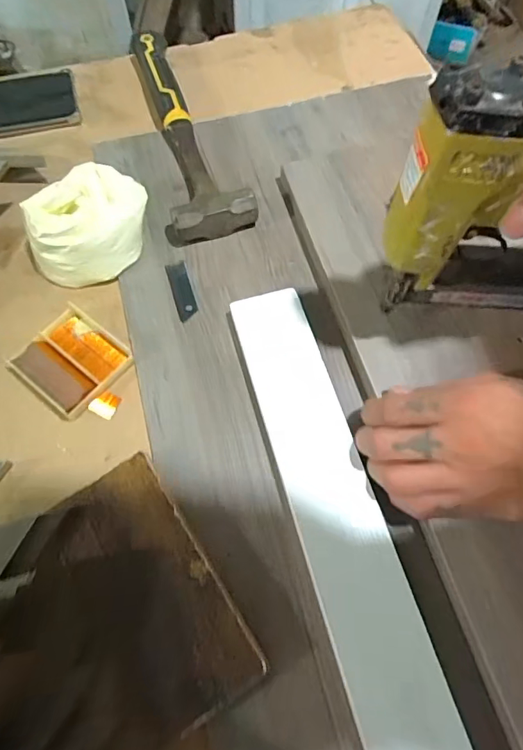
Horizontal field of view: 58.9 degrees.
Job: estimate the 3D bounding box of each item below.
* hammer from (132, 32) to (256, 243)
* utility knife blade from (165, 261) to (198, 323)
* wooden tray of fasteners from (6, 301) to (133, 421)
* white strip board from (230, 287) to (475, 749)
[{"bbox_3d":[-0.078,-0.244,0.447,0.074,0.032,0.275,-15,65,-6],"label":"hammer"},{"bbox_3d":[-0.066,-0.070,0.383,0.017,0.004,0.055,-16,65,-7],"label":"utility knife blade"},{"bbox_3d":[-0.145,-0.010,0.354,0.073,0.021,0.068,37,70,17],"label":"wooden tray of fasteners"},{"bbox_3d":[0.064,0.134,0.274,0.057,0.018,0.441,-14,64,-6],"label":"white strip board"}]

